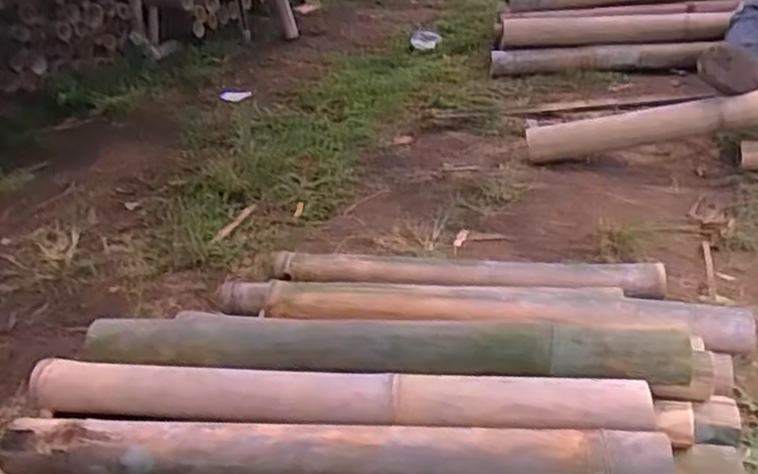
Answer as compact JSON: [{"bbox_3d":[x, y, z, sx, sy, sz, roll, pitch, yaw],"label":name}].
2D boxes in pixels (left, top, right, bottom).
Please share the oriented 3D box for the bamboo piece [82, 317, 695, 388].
[{"bbox_3d":[-0.012,0.125,0.820,0.696,0.070,0.085,2,30,10],"label":"bamboo piece"}]

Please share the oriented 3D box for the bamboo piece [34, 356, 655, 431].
[{"bbox_3d":[-0.064,0.184,0.791,0.689,0.068,0.071,2,30,10],"label":"bamboo piece"}]

